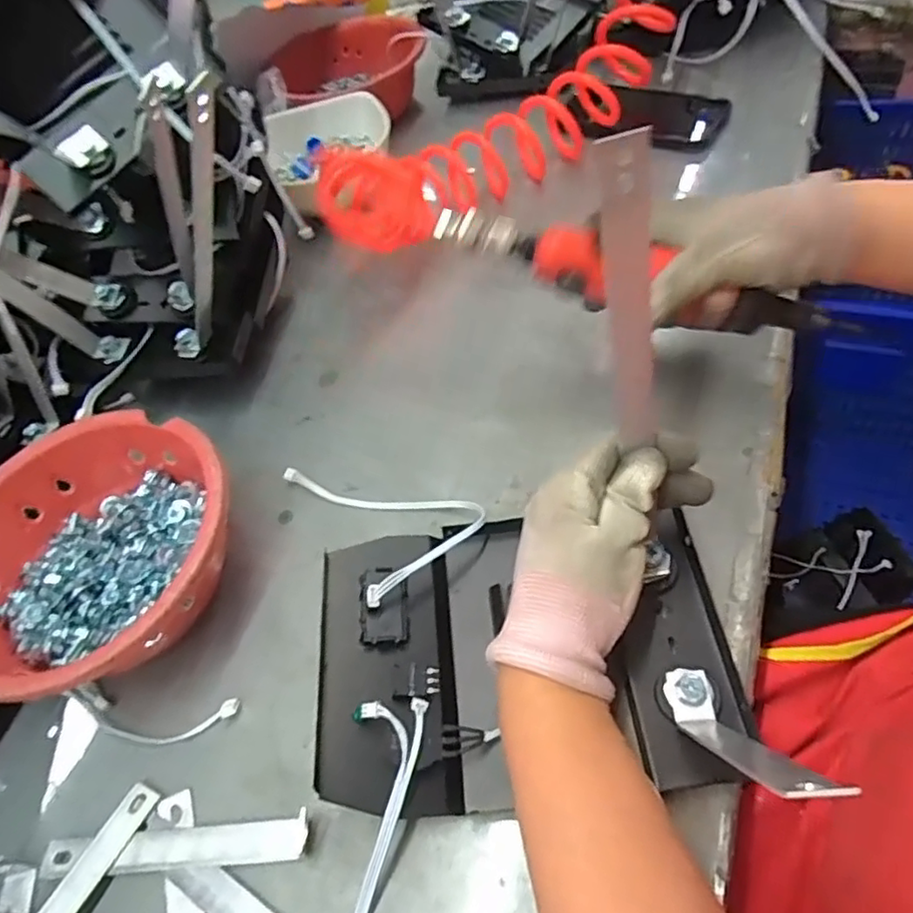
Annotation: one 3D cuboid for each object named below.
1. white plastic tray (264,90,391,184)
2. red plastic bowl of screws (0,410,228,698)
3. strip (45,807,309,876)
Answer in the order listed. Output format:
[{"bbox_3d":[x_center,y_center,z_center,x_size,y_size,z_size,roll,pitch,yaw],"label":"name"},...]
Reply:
[{"bbox_3d":[-0.136,-0.329,0.644,0.134,0.065,0.032,-10,33,14],"label":"white plastic tray"},{"bbox_3d":[-0.215,0.059,0.380,0.166,0.076,0.167,-5,55,8],"label":"red plastic bowl of screws"},{"bbox_3d":[-0.142,0.196,0.314,0.138,0.012,0.020,-10,55,5],"label":"strip"}]

